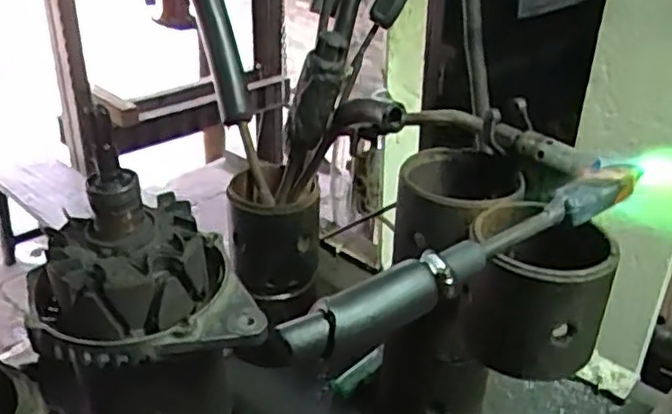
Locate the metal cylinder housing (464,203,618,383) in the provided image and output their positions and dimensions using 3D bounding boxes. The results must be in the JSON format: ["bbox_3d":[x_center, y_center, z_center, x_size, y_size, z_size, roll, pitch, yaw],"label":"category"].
[{"bbox_3d":[0.125,0.051,0.426,0.084,0.089,0.085,13,31,21],"label":"metal cylinder housing"}]

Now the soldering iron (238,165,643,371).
[{"bbox_3d":[0.077,0.028,0.378,0.279,0.035,0.023,-18,34,-32],"label":"soldering iron"}]

